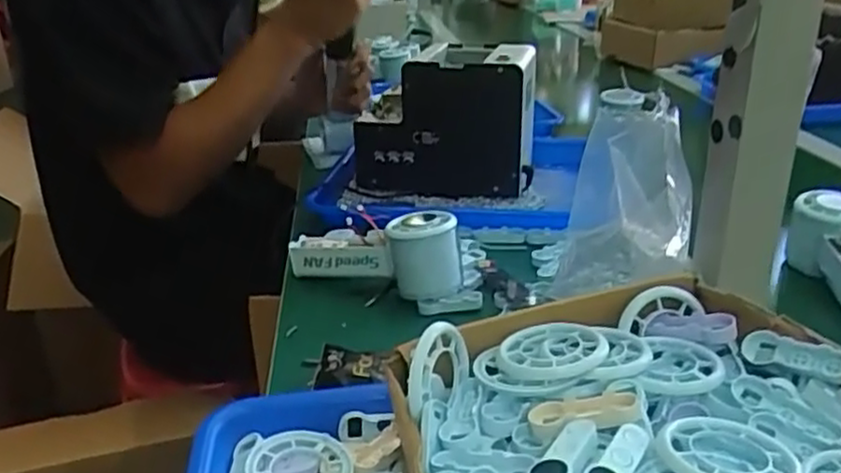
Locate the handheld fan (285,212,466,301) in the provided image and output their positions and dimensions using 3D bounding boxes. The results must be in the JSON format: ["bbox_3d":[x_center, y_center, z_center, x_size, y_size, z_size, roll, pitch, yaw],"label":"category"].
[{"bbox_3d":[-0.038,0.012,0.620,0.155,0.076,0.052,10,26,24],"label":"handheld fan"}]

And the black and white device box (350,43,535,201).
[{"bbox_3d":[0.026,-0.128,0.824,0.201,0.150,0.117,1,24,6],"label":"black and white device box"}]

